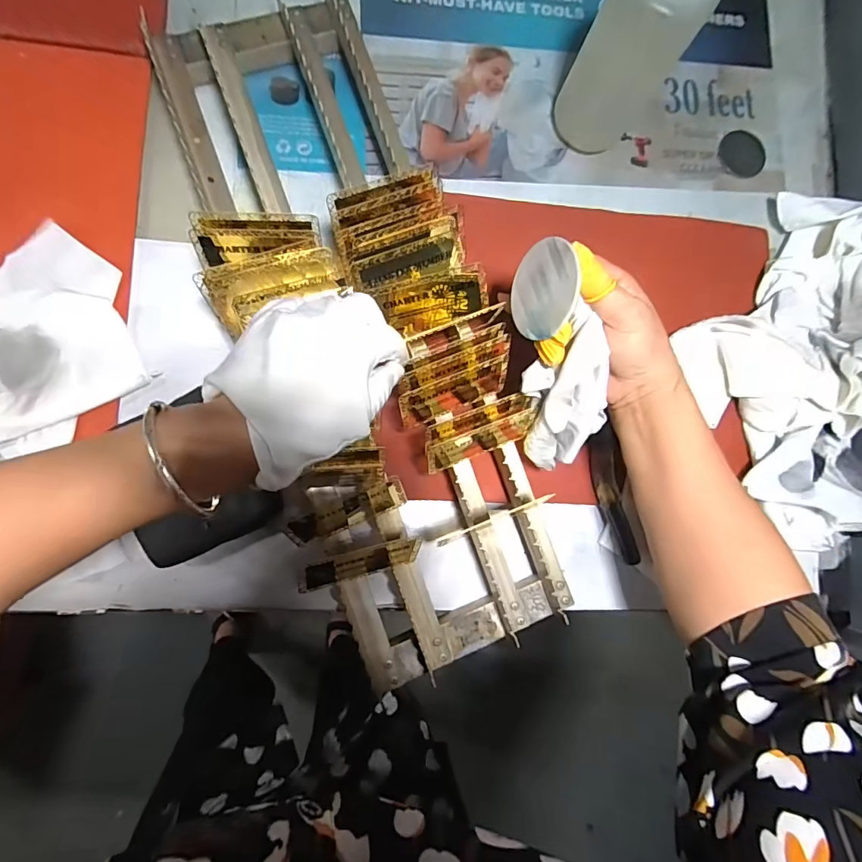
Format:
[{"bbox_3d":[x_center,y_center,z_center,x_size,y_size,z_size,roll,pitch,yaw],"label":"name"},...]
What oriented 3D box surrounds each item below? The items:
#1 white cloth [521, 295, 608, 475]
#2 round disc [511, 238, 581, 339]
[{"bbox_3d":[0.092,-0.021,0.319,0.055,0.027,0.127,1,131,-3],"label":"white cloth"},{"bbox_3d":[0.072,-0.091,0.291,0.004,0.059,0.061,-1,54,-28],"label":"round disc"}]

